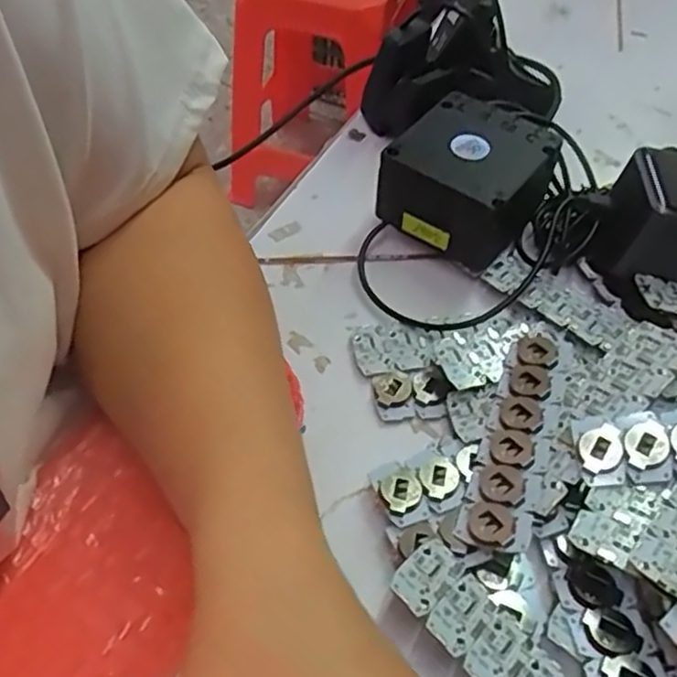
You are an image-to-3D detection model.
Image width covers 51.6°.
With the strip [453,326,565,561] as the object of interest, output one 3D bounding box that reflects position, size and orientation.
[{"bbox_3d":[0.078,0.041,0.301,0.029,0.006,0.107,10,54,27],"label":"strip"}]

